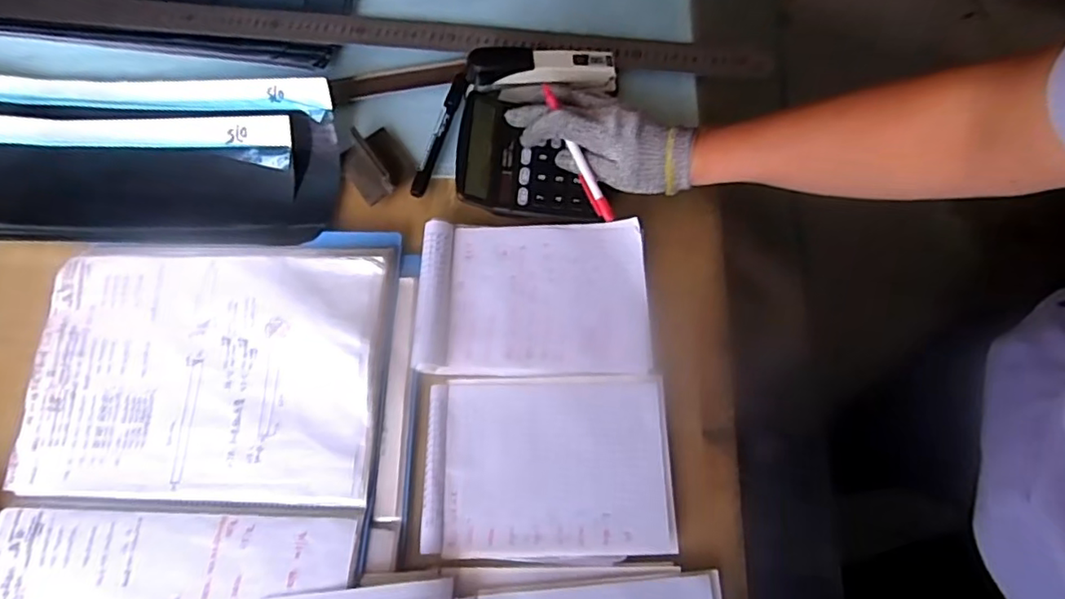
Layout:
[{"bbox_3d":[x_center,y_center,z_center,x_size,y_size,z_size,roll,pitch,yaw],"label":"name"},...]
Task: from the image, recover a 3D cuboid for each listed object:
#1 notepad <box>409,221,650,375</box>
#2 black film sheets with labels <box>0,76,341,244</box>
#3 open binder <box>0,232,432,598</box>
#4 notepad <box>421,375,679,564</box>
[{"bbox_3d":[0.001,-0.004,0.529,0.199,0.023,0.141,-2,70,2],"label":"notepad"},{"bbox_3d":[-0.491,-0.144,0.590,0.592,0.045,0.199,5,74,4],"label":"black film sheets with labels"},{"bbox_3d":[-0.272,0.184,0.489,0.335,0.058,0.476,0,70,3],"label":"open binder"},{"bbox_3d":[0.013,0.136,0.486,0.199,0.007,0.144,-2,70,2],"label":"notepad"}]

